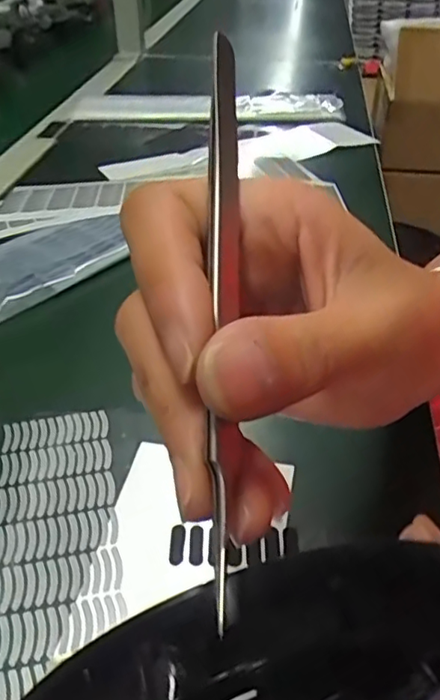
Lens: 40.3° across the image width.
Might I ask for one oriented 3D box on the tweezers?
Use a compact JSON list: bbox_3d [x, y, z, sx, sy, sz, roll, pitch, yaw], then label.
[{"bbox_3d":[0.001,-0.018,0.149,0.007,0.008,0.156,0,69,0],"label":"tweezers"}]

